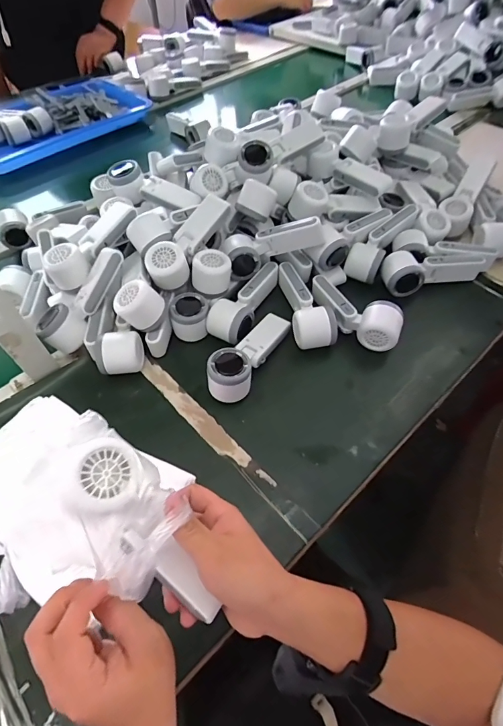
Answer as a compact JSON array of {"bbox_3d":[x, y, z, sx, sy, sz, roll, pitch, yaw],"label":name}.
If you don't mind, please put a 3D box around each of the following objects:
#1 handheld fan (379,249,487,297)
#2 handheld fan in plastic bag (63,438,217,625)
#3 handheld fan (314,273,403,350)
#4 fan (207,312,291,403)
[{"bbox_3d":[0.301,-0.159,0.654,0.177,0.050,0.066,-16,56,-8],"label":"handheld fan"},{"bbox_3d":[-0.081,0.129,0.291,0.064,0.045,0.159,-33,88,-19],"label":"handheld fan in plastic bag"},{"bbox_3d":[0.154,-0.079,0.600,0.162,0.045,0.060,32,62,23],"label":"handheld fan"},{"bbox_3d":[-0.003,-0.019,0.558,0.058,0.055,0.162,24,59,18],"label":"fan"}]

